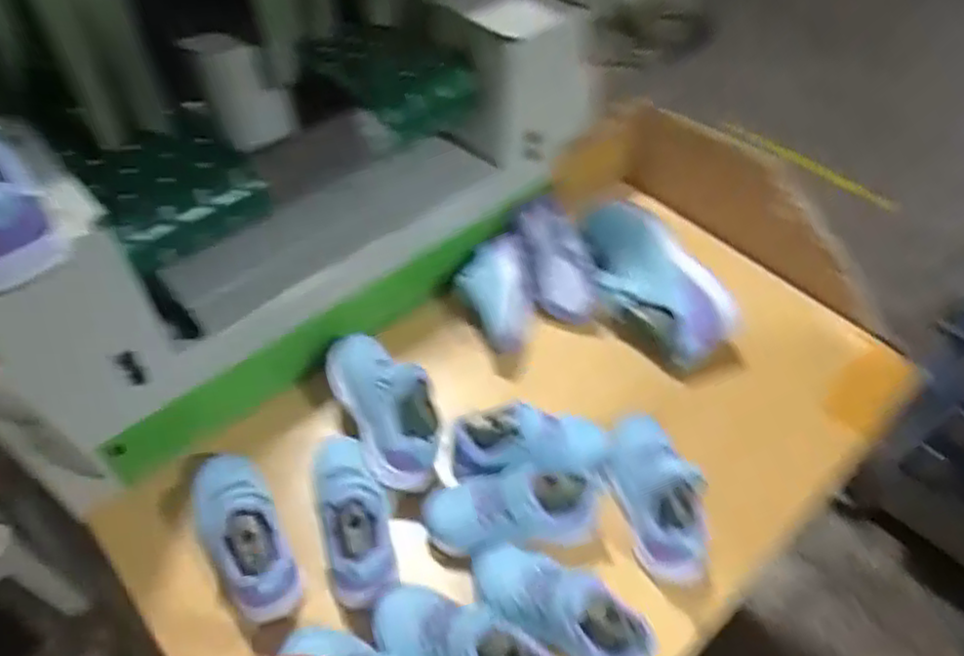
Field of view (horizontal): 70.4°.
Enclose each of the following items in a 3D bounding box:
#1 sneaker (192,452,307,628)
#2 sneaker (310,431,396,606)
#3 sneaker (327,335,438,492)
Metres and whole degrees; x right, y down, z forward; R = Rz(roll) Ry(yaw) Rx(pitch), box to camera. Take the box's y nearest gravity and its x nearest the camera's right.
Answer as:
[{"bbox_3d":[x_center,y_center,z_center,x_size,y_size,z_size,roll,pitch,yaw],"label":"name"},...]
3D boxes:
[{"bbox_3d":[-0.220,0.181,0.628,0.074,0.086,0.172,-27,56,-21],"label":"sneaker"},{"bbox_3d":[-0.119,0.161,0.634,0.065,0.059,0.172,-13,52,-12],"label":"sneaker"},{"bbox_3d":[-0.099,0.076,0.691,0.077,0.066,0.173,-23,54,-19],"label":"sneaker"}]

